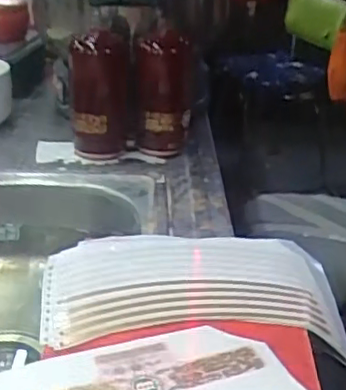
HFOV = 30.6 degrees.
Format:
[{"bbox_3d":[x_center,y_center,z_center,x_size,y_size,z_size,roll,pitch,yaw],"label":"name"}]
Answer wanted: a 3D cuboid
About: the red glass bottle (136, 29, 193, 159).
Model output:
[{"bbox_3d":[-0.013,-0.148,0.895,0.081,0.171,0.072,5,26,-1],"label":"red glass bottle"}]

